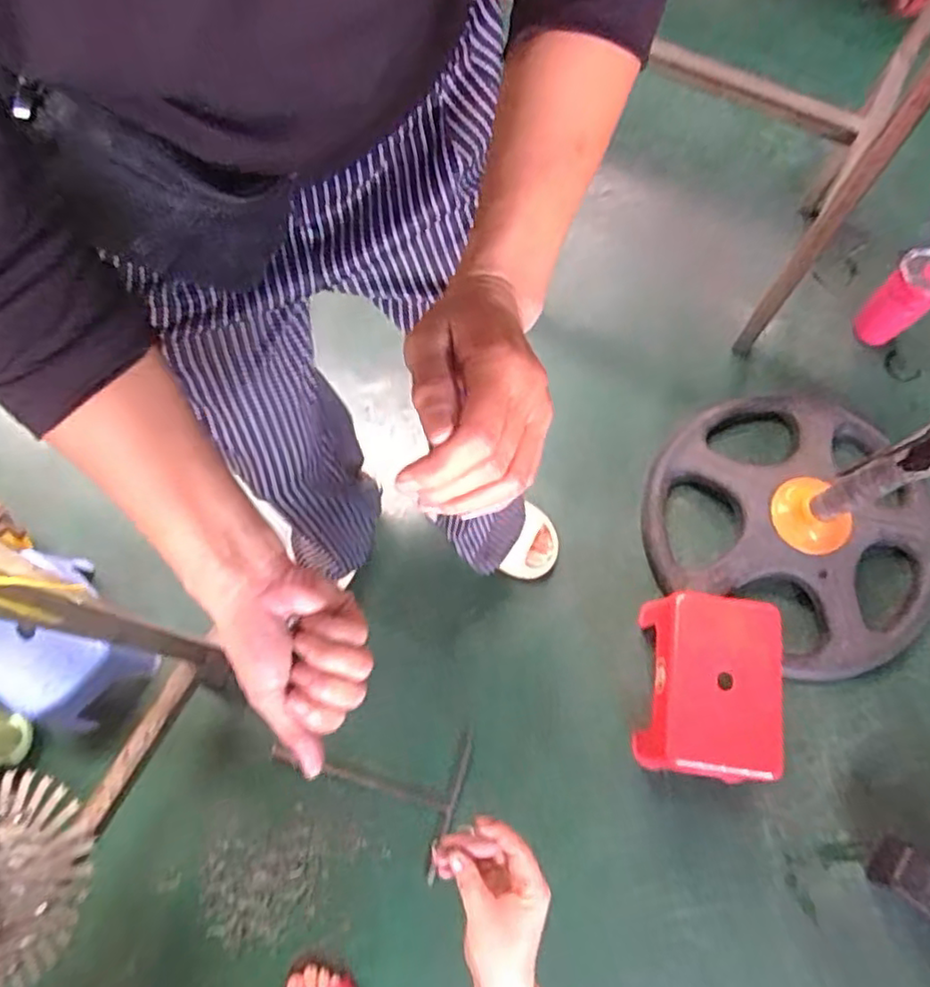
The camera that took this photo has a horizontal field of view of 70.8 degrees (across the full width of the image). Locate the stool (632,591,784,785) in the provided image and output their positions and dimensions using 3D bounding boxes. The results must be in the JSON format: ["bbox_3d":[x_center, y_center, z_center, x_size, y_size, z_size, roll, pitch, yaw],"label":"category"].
[{"bbox_3d":[0.346,0.279,0.964,0.173,0.159,0.261,6,71,2],"label":"stool"}]

